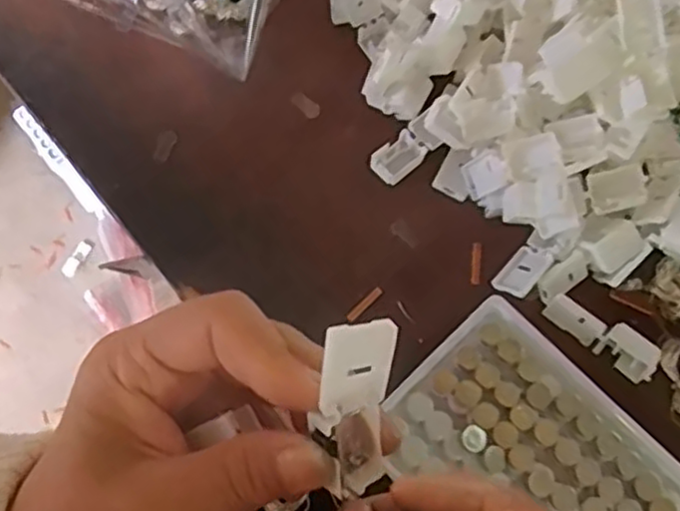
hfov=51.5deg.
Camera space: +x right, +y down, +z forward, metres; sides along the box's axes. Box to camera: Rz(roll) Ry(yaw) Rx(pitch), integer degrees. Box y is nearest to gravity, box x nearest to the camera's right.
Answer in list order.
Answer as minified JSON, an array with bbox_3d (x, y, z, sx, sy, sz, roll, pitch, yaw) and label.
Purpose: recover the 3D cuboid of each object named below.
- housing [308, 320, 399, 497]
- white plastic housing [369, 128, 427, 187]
[{"bbox_3d":[0.004,0.043,0.198,0.021,0.056,0.011,-8,30,-16],"label":"housing"},{"bbox_3d":[0.031,-0.051,0.370,0.027,0.008,0.019,-40,75,-13],"label":"white plastic housing"}]

